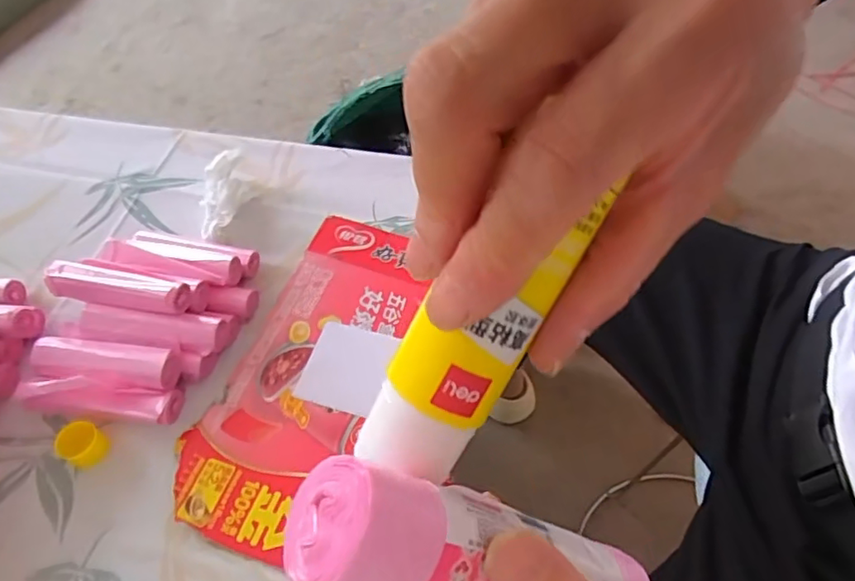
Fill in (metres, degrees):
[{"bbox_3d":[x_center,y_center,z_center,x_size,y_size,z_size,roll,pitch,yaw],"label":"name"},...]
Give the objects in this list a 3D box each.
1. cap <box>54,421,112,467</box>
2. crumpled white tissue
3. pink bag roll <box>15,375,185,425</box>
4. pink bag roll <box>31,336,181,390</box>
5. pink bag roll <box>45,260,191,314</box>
[{"bbox_3d":[-0.270,0.122,0.455,0.030,0.030,0.030,1,55,-1],"label":"cap"},{"bbox_3d":[-0.215,-0.104,0.606,0.057,0.044,0.112,10,55,6],"label":"crumpled white tissue"},{"bbox_3d":[-0.267,0.088,0.470,0.125,0.037,0.029,5,55,2],"label":"pink bag roll"},{"bbox_3d":[-0.270,0.064,0.488,0.121,0.037,0.035,7,55,4],"label":"pink bag roll"},{"bbox_3d":[-0.263,-0.002,0.490,0.117,0.019,0.028,9,55,5],"label":"pink bag roll"}]

